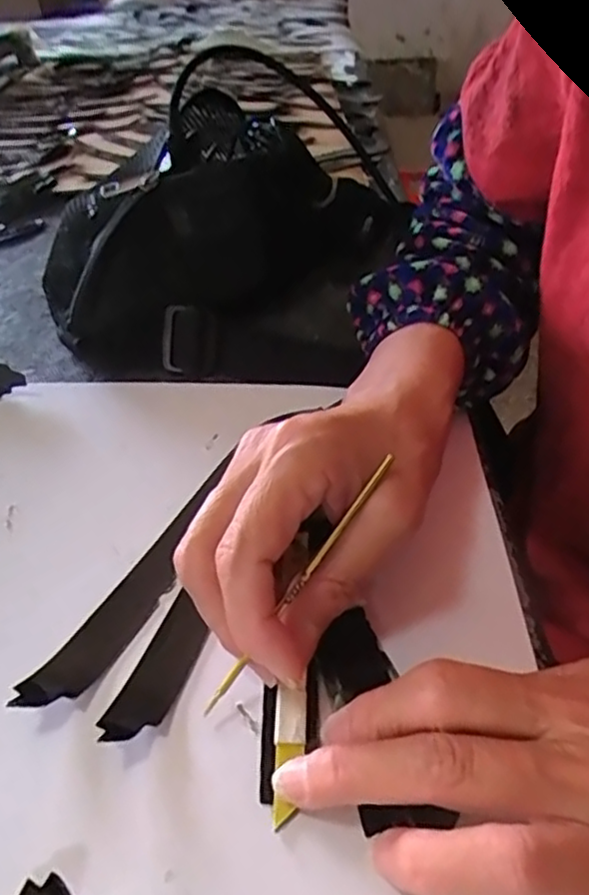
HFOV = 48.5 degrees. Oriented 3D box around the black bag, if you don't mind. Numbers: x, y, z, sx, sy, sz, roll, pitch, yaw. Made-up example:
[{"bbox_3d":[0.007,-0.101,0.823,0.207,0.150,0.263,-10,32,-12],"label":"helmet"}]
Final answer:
[{"bbox_3d":[-0.045,-0.141,0.408,0.204,0.117,0.208,3,39,9],"label":"black bag"}]

